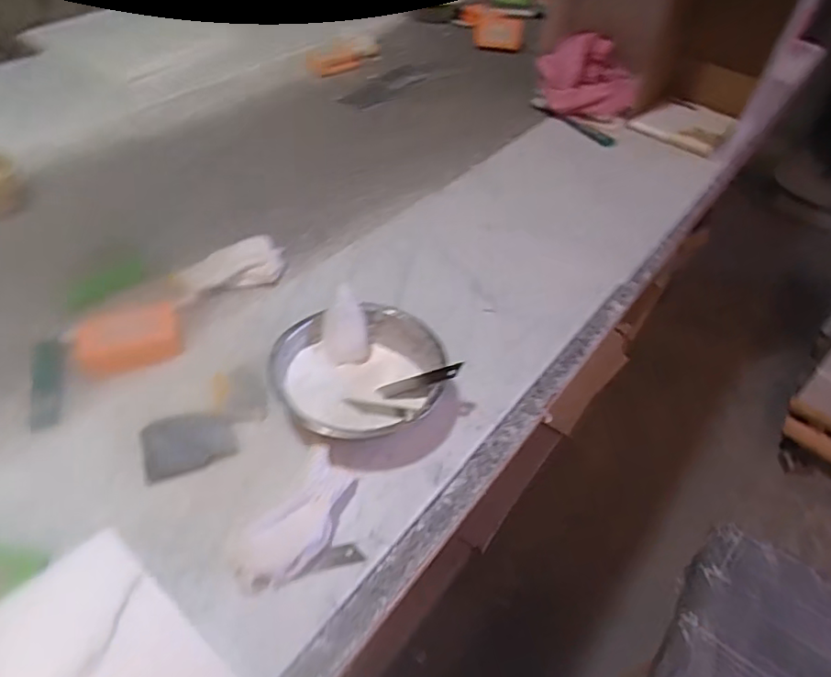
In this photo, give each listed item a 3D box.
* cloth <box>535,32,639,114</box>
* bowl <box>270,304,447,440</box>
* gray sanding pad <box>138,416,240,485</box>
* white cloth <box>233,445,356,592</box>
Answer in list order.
[{"bbox_3d":[0.309,-0.466,1.052,0.178,0.115,0.161,19,47,11],"label":"cloth"},{"bbox_3d":[-0.053,0.036,0.576,0.162,0.051,0.153,4,46,-4],"label":"bowl"},{"bbox_3d":[-0.207,0.093,0.536,0.078,0.004,0.062,-17,51,-21],"label":"gray sanding pad"},{"bbox_3d":[-0.093,0.147,0.476,0.049,0.027,0.118,25,49,16],"label":"white cloth"}]

